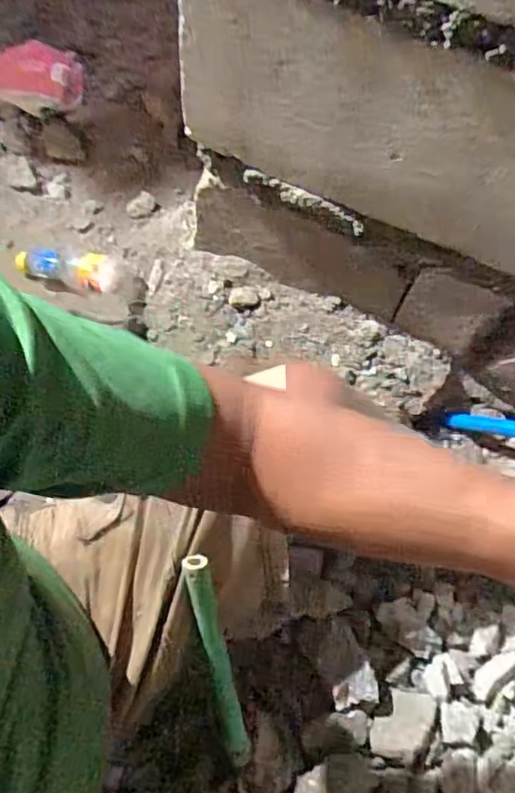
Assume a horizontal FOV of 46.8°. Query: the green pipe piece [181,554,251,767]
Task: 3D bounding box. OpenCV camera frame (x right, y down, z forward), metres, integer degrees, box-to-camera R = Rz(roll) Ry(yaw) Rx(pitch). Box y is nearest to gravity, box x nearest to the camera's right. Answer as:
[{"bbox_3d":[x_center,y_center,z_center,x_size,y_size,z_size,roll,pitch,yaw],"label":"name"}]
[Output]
[{"bbox_3d":[-0.035,0.251,0.552,0.023,0.022,0.252,-13,111,-8],"label":"green pipe piece"}]

